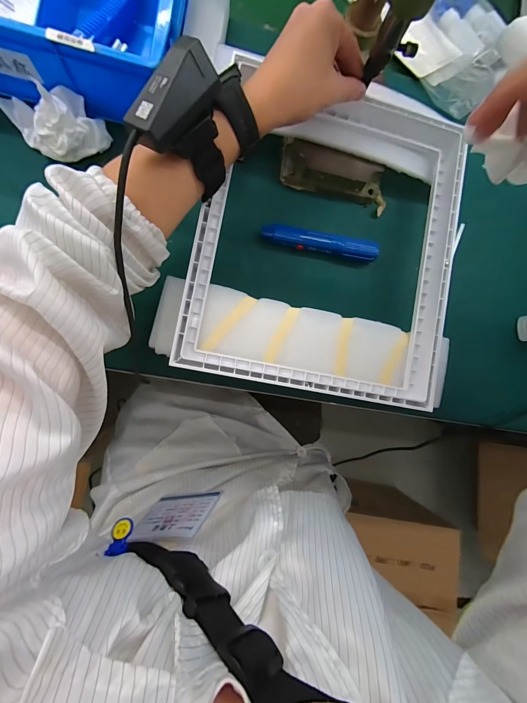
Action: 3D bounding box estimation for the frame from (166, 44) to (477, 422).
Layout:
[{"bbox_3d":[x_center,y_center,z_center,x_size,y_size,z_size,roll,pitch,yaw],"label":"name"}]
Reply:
[{"bbox_3d":[0.085,-0.127,0.323,0.293,0.032,0.347,12,85,-8],"label":"frame"}]

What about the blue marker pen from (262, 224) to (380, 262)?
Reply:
[{"bbox_3d":[0.070,-0.131,0.361,0.140,0.020,0.020,9,86,-9],"label":"blue marker pen"}]

